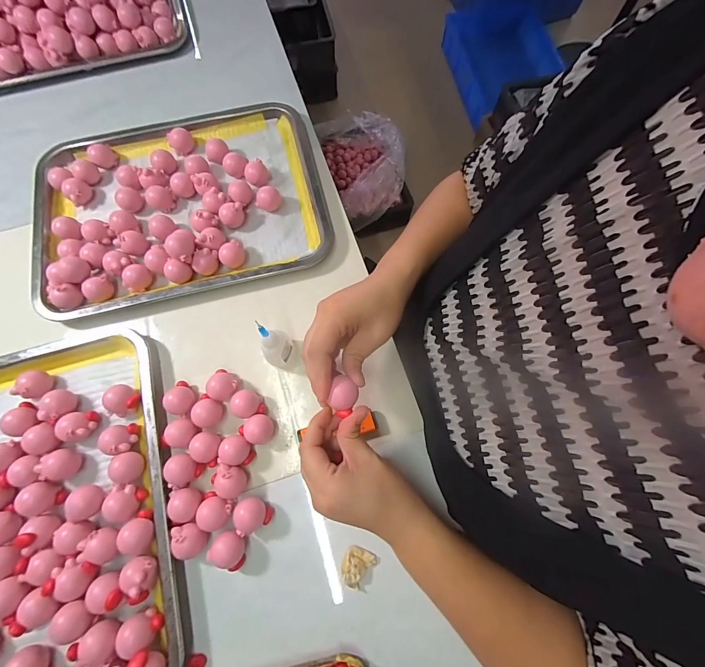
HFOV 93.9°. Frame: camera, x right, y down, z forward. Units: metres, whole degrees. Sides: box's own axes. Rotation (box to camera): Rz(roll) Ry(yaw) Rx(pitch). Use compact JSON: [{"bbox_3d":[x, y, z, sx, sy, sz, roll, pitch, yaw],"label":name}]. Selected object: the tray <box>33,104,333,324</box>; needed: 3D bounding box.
[{"bbox_3d":[-0.224,-0.173,0.424,0.362,0.034,0.275,-13,72,-4],"label":"tray"}]

